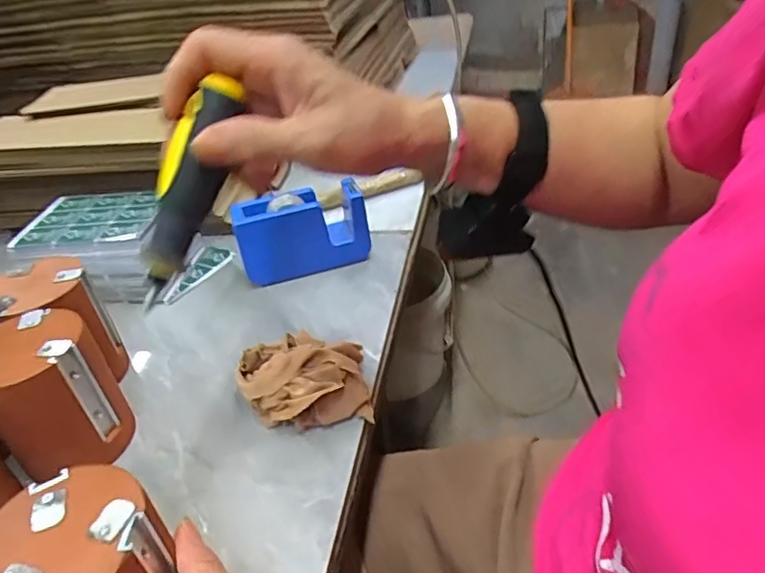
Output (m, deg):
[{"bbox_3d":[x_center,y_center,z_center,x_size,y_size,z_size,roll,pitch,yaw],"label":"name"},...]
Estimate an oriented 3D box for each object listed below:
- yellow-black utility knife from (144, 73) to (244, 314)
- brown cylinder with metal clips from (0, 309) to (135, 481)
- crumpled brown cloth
[{"bbox_3d":[-0.102,-0.050,0.299,0.028,0.122,0.022,19,1,31],"label":"yellow-black utility knife"},{"bbox_3d":[-0.234,0.078,0.407,0.077,0.102,0.080,-31,43,-31],"label":"brown cylinder with metal clips"},{"bbox_3d":[-0.065,0.063,0.448,0.096,0.045,0.103,-13,36,-10],"label":"crumpled brown cloth"}]

